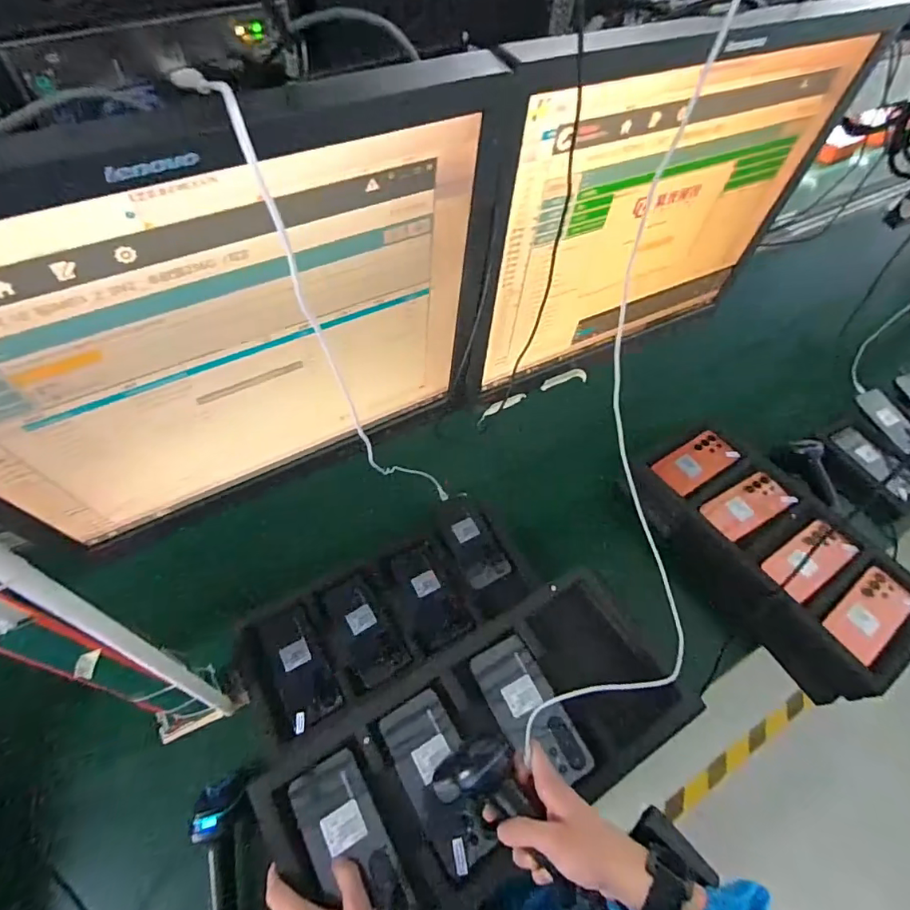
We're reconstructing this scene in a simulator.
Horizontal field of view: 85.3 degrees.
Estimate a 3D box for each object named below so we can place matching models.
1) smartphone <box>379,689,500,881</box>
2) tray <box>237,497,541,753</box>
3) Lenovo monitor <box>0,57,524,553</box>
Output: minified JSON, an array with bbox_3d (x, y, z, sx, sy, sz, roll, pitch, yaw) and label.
[{"bbox_3d":[-0.016,0.357,0.548,0.076,0.010,0.166,-25,58,-17],"label":"smartphone"},{"bbox_3d":[-0.105,0.248,0.810,0.458,0.036,0.201,-26,58,-18],"label":"tray"},{"bbox_3d":[-0.139,-0.064,0.339,0.378,0.294,0.062,-24,57,-16],"label":"Lenovo monitor"}]

